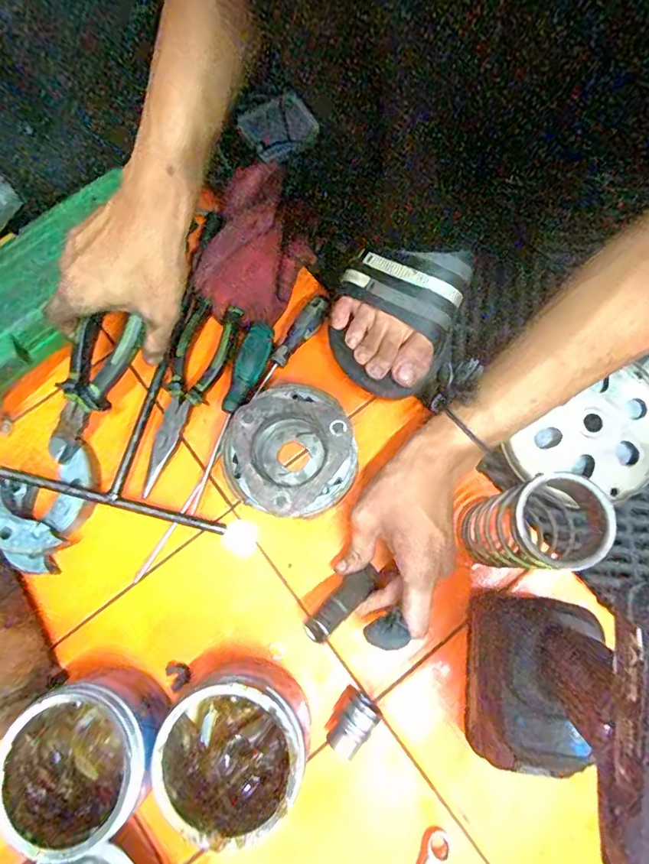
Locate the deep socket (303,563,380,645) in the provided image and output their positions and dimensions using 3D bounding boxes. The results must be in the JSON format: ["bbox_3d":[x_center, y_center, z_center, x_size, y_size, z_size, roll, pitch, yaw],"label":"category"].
[{"bbox_3d":[0.013,0.130,0.386,0.021,0.019,0.071,45,55,13],"label":"deep socket"}]

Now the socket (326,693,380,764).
[{"bbox_3d":[0.022,0.226,0.386,0.024,0.021,0.042,35,80,11],"label":"socket"}]

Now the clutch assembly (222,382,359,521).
[{"bbox_3d":[-0.030,0.019,0.442,0.108,0.039,0.116,-1,76,3],"label":"clutch assembly"}]

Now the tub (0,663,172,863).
[{"bbox_3d":[-0.174,0.236,0.361,0.096,0.071,0.106,0,76,3],"label":"tub"}]

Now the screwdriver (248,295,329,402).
[{"bbox_3d":[-0.036,-0.079,0.472,0.019,0.025,0.113,37,81,11],"label":"screwdriver"}]

